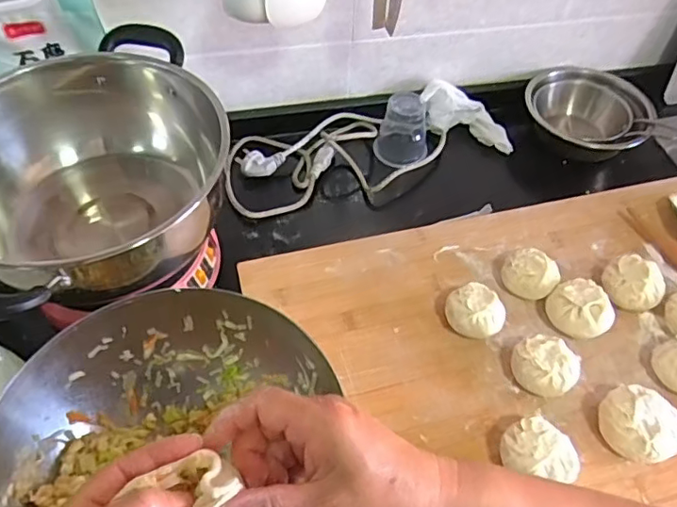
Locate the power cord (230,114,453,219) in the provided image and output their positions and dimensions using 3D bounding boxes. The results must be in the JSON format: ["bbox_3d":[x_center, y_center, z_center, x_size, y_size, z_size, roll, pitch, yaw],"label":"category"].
[{"bbox_3d":[-0.005,-0.136,0.773,0.298,0.041,0.137,-16,55,-14],"label":"power cord"}]

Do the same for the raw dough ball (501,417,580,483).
[{"bbox_3d":[0.180,0.179,0.516,0.062,0.044,0.052,9,53,5],"label":"raw dough ball"}]

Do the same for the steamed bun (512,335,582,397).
[{"bbox_3d":[0.205,0.114,0.567,0.053,0.041,0.058,1,52,-1],"label":"steamed bun"}]

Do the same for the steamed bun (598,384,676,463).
[{"bbox_3d":[0.280,0.160,0.533,0.057,0.047,0.069,-32,60,-24],"label":"steamed bun"}]

